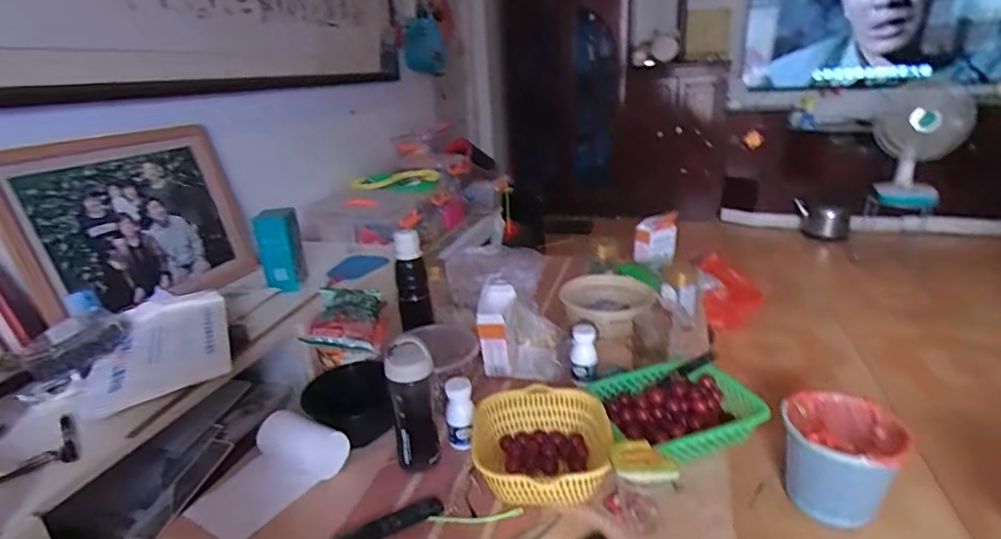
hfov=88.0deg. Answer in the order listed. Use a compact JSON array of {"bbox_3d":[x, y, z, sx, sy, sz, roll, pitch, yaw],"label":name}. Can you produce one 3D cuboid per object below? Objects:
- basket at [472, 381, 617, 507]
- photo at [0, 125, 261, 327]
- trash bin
[{"bbox_3d":[0.061,0.263,0.768,0.199,0.074,0.192,-3,21,3],"label":"basket"},{"bbox_3d":[-0.772,-0.099,1.128,0.047,0.378,0.484,-8,18,24],"label":"photo"},{"bbox_3d":[0.777,0.435,1.194,0.230,0.224,0.230,12,27,35],"label":"trash bin"}]

